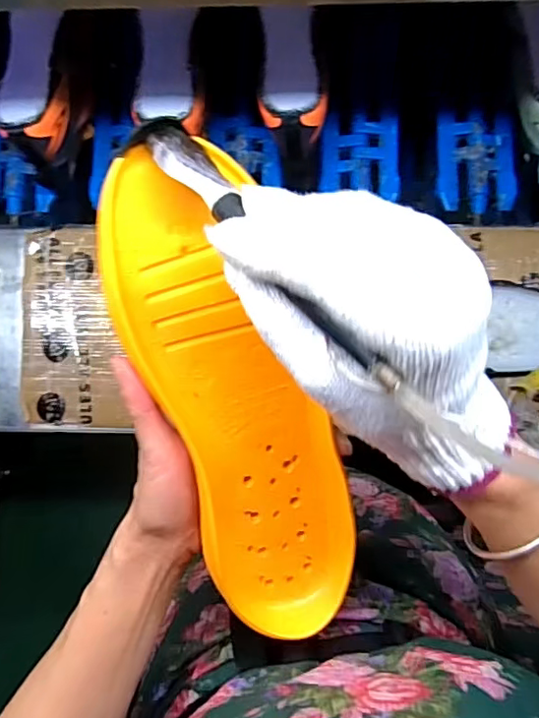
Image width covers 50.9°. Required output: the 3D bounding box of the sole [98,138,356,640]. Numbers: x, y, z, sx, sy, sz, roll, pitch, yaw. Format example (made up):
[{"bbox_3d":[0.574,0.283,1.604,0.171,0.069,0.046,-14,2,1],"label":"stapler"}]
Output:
[{"bbox_3d":[-0.013,0.025,0.307,0.095,0.037,0.278,-21,109,0],"label":"sole"}]

